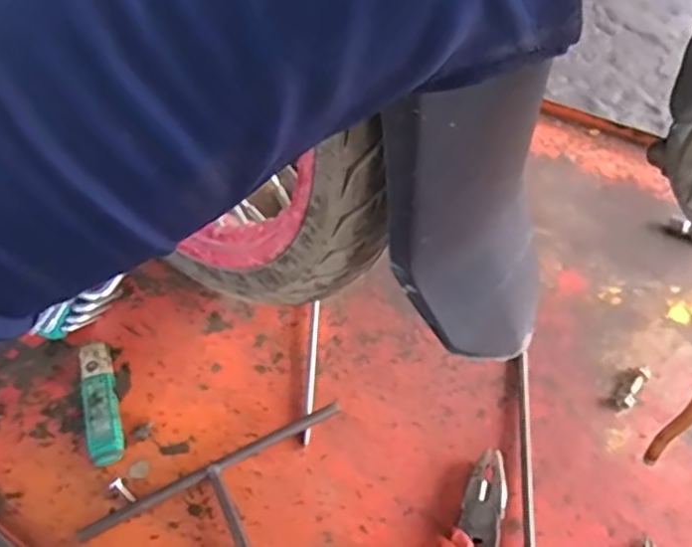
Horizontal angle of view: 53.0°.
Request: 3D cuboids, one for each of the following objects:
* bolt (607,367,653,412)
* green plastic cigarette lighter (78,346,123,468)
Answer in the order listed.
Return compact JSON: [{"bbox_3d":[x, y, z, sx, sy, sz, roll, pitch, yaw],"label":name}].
[{"bbox_3d":[0.209,0.084,0.509,0.042,0.006,0.016,-39,58,-23],"label":"bolt"},{"bbox_3d":[-0.187,0.099,0.528,0.026,0.021,0.097,-17,52,-8],"label":"green plastic cigarette lighter"}]

